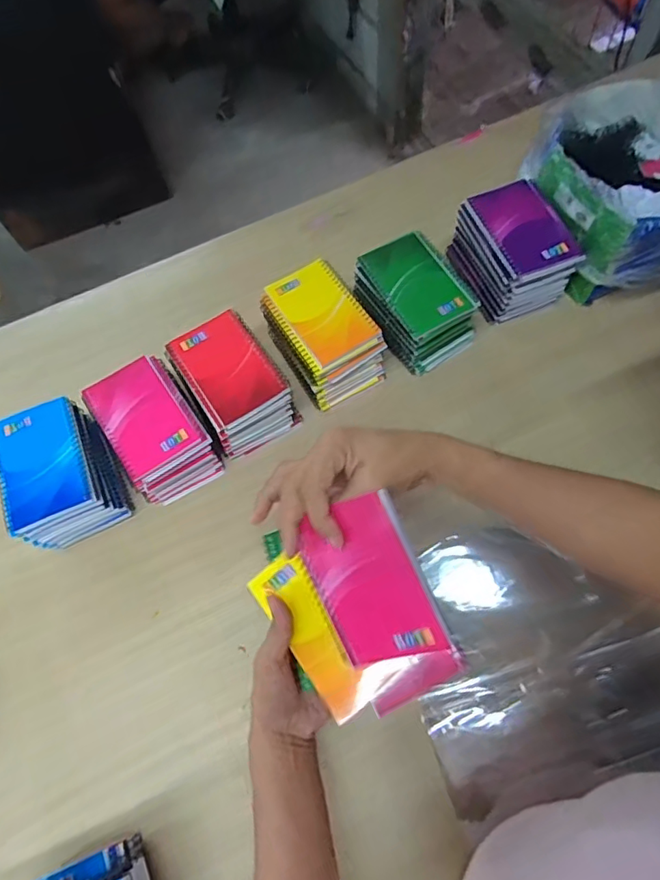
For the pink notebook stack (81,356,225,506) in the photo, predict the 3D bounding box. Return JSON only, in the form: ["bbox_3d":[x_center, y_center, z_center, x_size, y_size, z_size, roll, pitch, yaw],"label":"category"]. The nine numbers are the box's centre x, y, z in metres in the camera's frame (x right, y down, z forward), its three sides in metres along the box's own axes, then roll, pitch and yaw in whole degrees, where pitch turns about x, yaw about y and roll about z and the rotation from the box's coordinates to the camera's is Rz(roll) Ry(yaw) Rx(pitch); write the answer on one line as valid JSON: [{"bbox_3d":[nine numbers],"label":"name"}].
[{"bbox_3d":[-0.195,-0.012,0.598,0.094,0.074,0.140,-32,68,-10],"label":"pink notebook stack"}]

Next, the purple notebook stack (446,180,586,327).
[{"bbox_3d":[0.226,-0.230,0.661,0.101,0.098,0.126,-21,66,-6],"label":"purple notebook stack"}]

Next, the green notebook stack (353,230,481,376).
[{"bbox_3d":[0.099,-0.166,0.641,0.096,0.089,0.140,-33,68,-11],"label":"green notebook stack"}]

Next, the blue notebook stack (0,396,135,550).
[{"bbox_3d":[-0.290,0.037,0.582,0.099,0.083,0.138,-24,67,-7],"label":"blue notebook stack"}]

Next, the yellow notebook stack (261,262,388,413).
[{"bbox_3d":[-0.009,-0.124,0.636,0.099,0.085,0.144,-30,68,-10],"label":"yellow notebook stack"}]

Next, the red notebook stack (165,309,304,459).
[{"bbox_3d":[-0.110,-0.065,0.617,0.098,0.086,0.140,-31,68,-10],"label":"red notebook stack"}]

